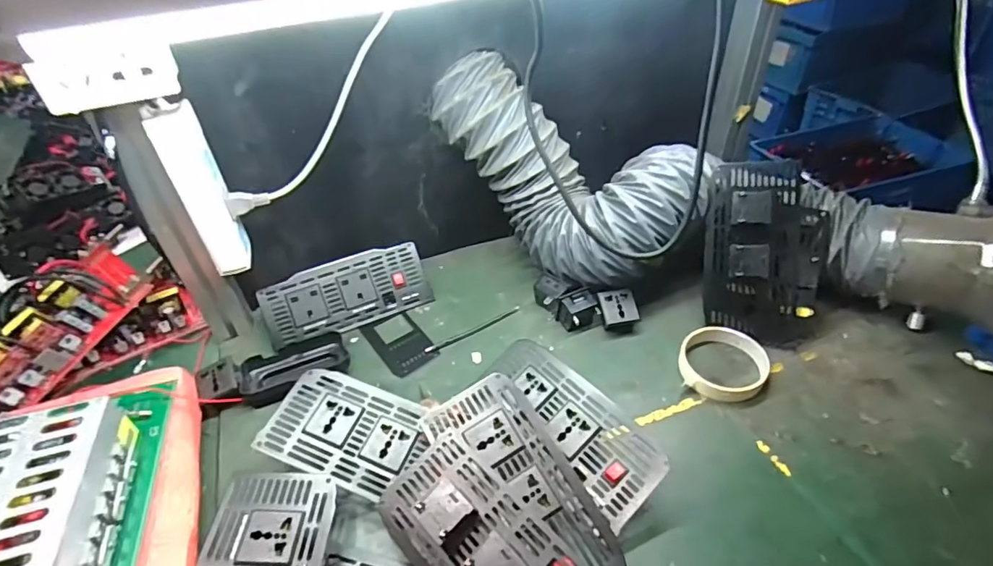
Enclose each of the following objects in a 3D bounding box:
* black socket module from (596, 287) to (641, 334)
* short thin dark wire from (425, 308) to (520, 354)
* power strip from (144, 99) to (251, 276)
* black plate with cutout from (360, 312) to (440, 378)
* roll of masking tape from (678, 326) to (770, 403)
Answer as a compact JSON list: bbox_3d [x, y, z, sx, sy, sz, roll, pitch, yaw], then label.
[{"bbox_3d":[0.138,0.033,0.582,0.040,0.022,0.048,-11,62,-3],"label":"black socket module"},{"bbox_3d":[-0.027,0.054,0.596,0.123,0.006,0.009,-23,44,-21],"label":"short thin dark wire"},{"bbox_3d":[-0.290,-0.088,0.511,0.038,0.166,0.042,-18,43,-17],"label":"power strip"},{"bbox_3d":[-0.111,0.067,0.590,0.056,0.007,0.092,-27,46,-25],"label":"black plate with cutout"},{"bbox_3d":[0.233,0.081,0.526,0.084,0.025,0.082,-2,41,2],"label":"roll of masking tape"}]

